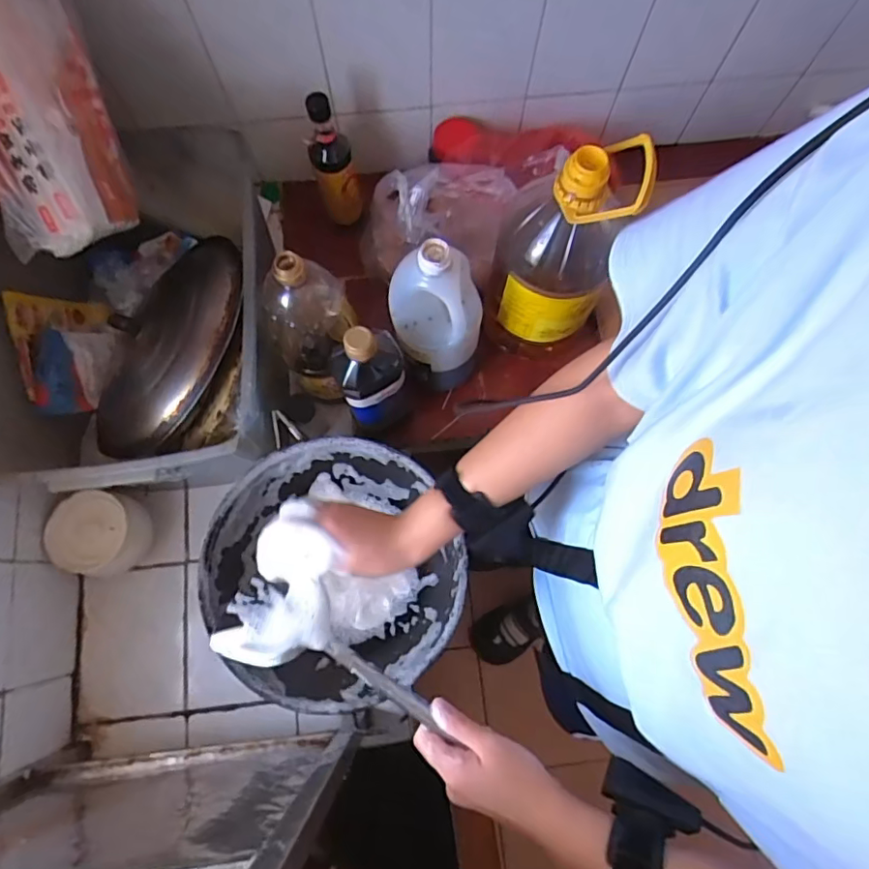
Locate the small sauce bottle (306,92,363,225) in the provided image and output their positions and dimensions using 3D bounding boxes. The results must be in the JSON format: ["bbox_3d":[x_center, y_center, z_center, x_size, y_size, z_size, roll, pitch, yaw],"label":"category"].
[{"bbox_3d":[-0.146,-0.387,0.777,0.054,0.189,0.058,-18,75,-5],"label":"small sauce bottle"}]

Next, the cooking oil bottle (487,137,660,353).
[{"bbox_3d":[0.147,-0.216,0.675,0.130,0.310,0.116,13,75,3],"label":"cooking oil bottle"}]

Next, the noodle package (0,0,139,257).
[{"bbox_3d":[-0.402,-0.339,0.554,0.092,0.122,0.269,-14,113,-4],"label":"noodle package"}]

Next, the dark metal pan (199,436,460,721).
[{"bbox_3d":[-0.128,0.176,0.707,0.303,0.118,0.313,0,74,0],"label":"dark metal pan"}]

